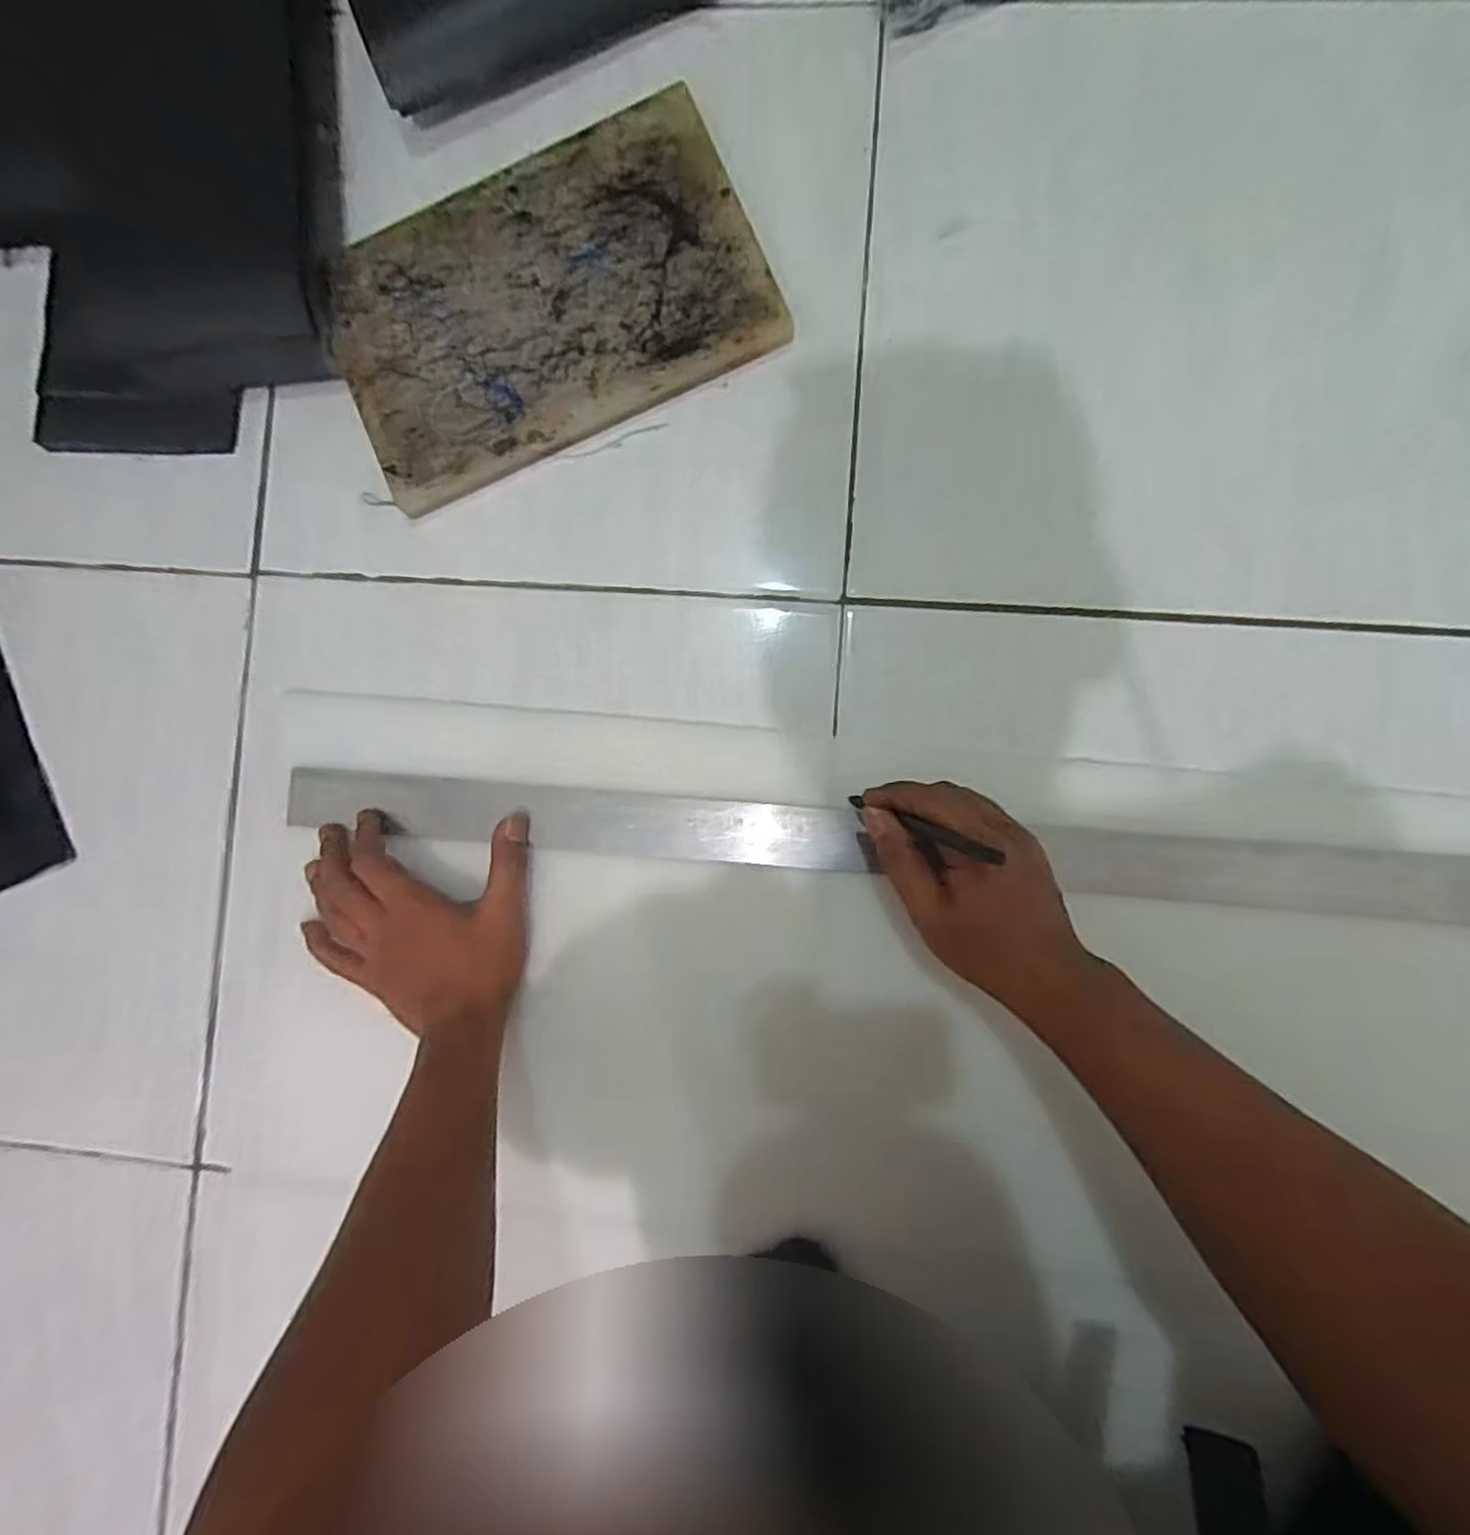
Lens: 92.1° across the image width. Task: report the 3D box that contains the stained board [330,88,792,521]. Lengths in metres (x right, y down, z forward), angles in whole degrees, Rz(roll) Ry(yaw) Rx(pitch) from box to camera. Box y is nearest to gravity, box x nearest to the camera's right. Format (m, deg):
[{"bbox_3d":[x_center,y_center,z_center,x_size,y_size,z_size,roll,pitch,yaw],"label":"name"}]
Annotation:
[{"bbox_3d":[-0.122,-0.302,0.468,0.275,0.027,0.182,-21,87,3],"label":"stained board"}]

